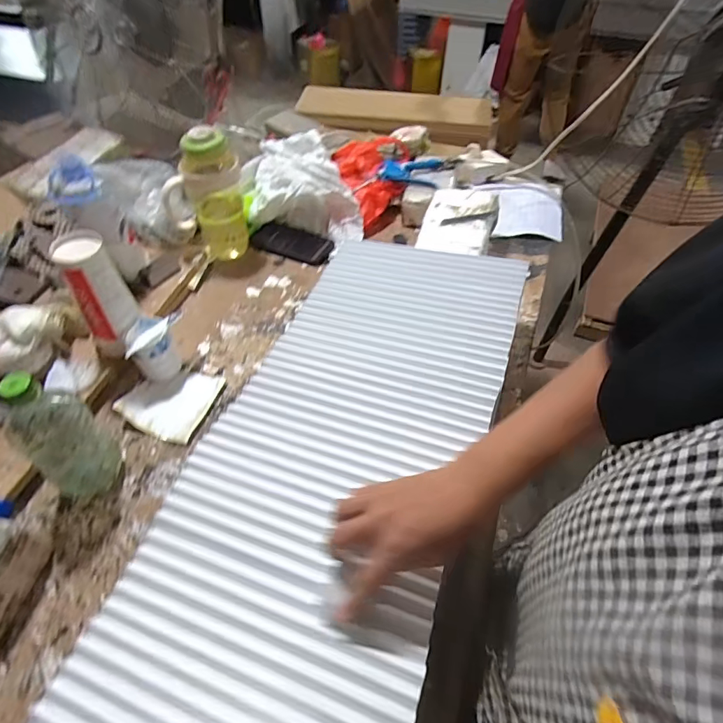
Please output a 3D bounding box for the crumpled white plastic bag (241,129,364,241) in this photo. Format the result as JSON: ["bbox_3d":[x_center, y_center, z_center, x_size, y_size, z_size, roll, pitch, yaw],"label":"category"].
[{"bbox_3d":[-0.131,-0.347,0.937,0.191,0.121,0.224,-18,53,-15],"label":"crumpled white plastic bag"}]

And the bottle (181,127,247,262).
[{"bbox_3d":[-0.268,-0.309,0.855,0.091,0.240,0.072,-13,52,-12],"label":"bottle"}]

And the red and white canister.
[{"bbox_3d":[-0.369,-0.093,0.653,0.072,0.168,0.061,-31,57,-23],"label":"red and white canister"}]

